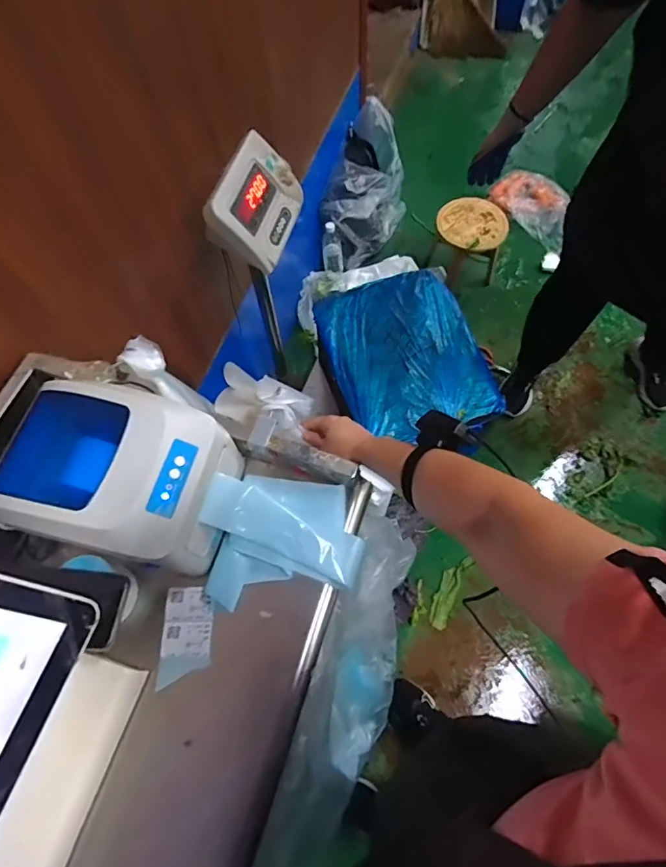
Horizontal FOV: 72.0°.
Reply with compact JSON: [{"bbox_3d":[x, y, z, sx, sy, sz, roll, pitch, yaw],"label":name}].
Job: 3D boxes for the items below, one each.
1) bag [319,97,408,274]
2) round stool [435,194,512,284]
[{"bbox_3d":[0.129,-0.864,1.622,0.222,0.327,0.432,14,68,9],"label":"bag"},{"bbox_3d":[0.466,-0.663,1.582,0.227,0.212,0.221,-1,67,3],"label":"round stool"}]

